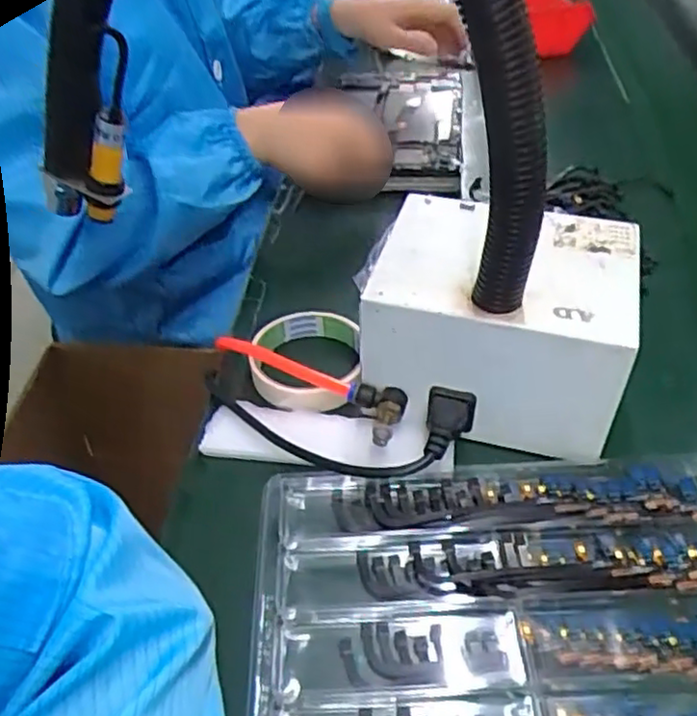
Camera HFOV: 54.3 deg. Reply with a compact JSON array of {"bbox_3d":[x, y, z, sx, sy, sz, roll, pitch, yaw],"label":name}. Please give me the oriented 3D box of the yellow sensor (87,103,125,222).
[{"bbox_3d":[-0.147,-0.114,0.414,0.019,0.073,0.017,1,40,-25],"label":"yellow sensor"}]

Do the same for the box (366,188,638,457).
[{"bbox_3d":[0.095,-0.029,0.445,0.163,0.096,0.133,10,47,15],"label":"box"}]

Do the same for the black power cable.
[{"bbox_3d":[-0.017,0.039,0.429,0.183,0.032,0.061,9,46,14],"label":"black power cable"}]

